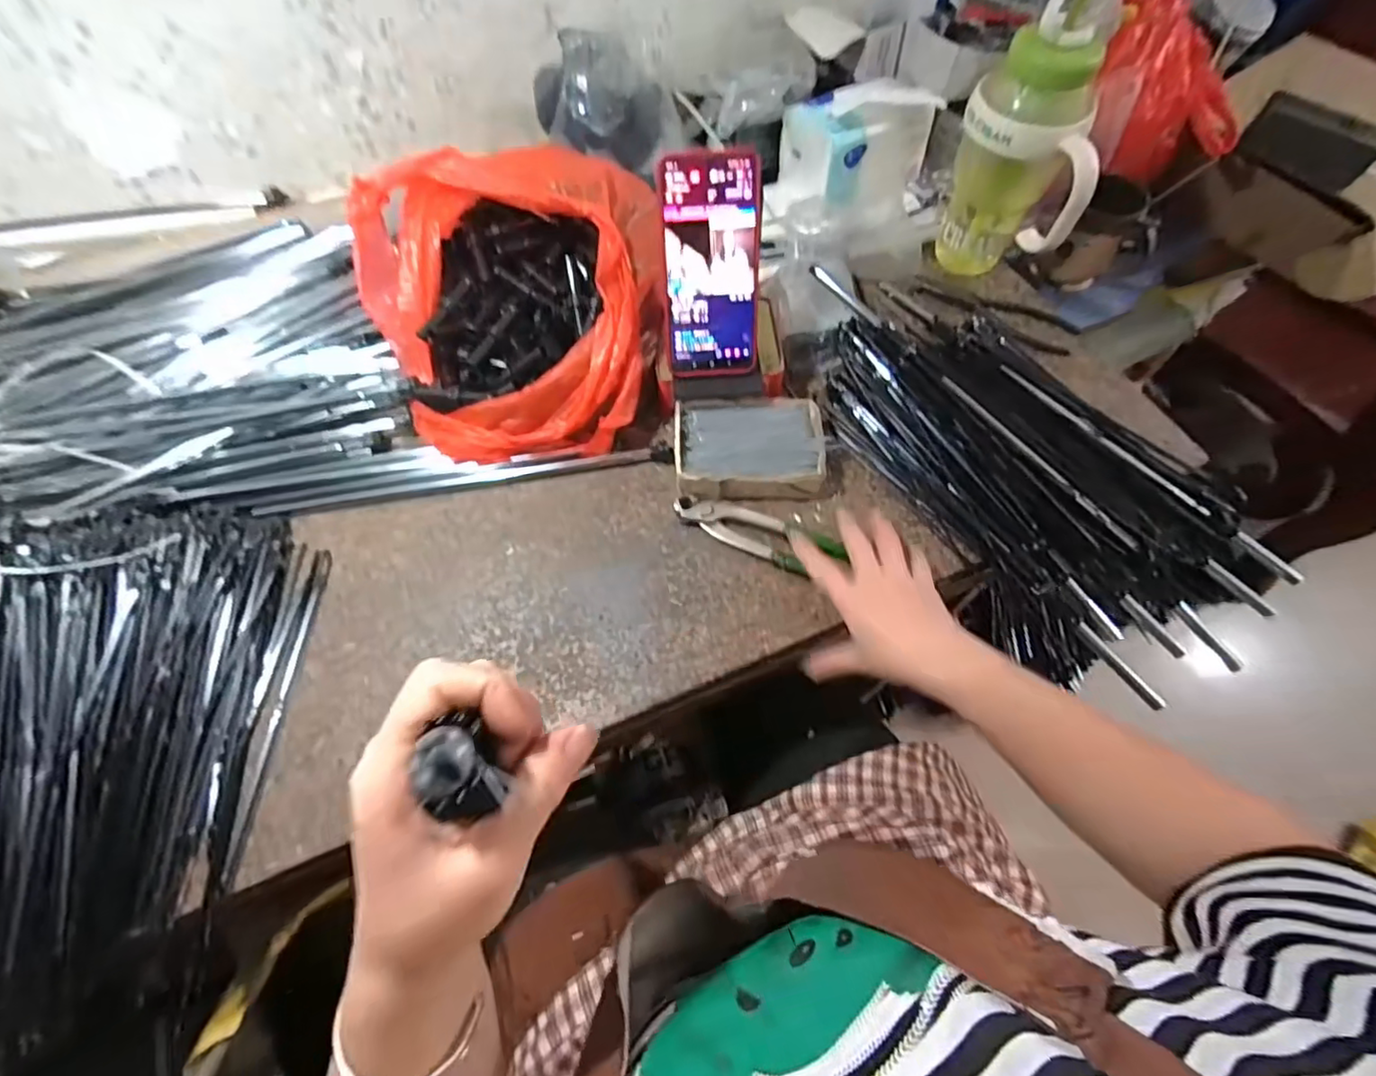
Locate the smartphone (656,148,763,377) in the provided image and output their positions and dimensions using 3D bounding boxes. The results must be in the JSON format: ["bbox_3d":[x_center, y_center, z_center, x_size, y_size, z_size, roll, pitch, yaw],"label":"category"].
[{"bbox_3d":[0.019,-0.214,0.484,0.078,0.164,0.010,-2,32,0],"label":"smartphone"}]

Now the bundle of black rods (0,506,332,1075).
[{"bbox_3d":[-0.457,0.149,0.396,0.308,0.091,0.394,-4,61,0],"label":"bundle of black rods"}]

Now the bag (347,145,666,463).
[{"bbox_3d":[-0.144,-0.212,0.532,0.255,0.124,0.248,-22,63,-10],"label":"bag"}]

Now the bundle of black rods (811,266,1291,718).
[{"bbox_3d":[0.297,-0.070,0.517,0.232,0.081,0.398,-26,64,-12],"label":"bundle of black rods"}]

